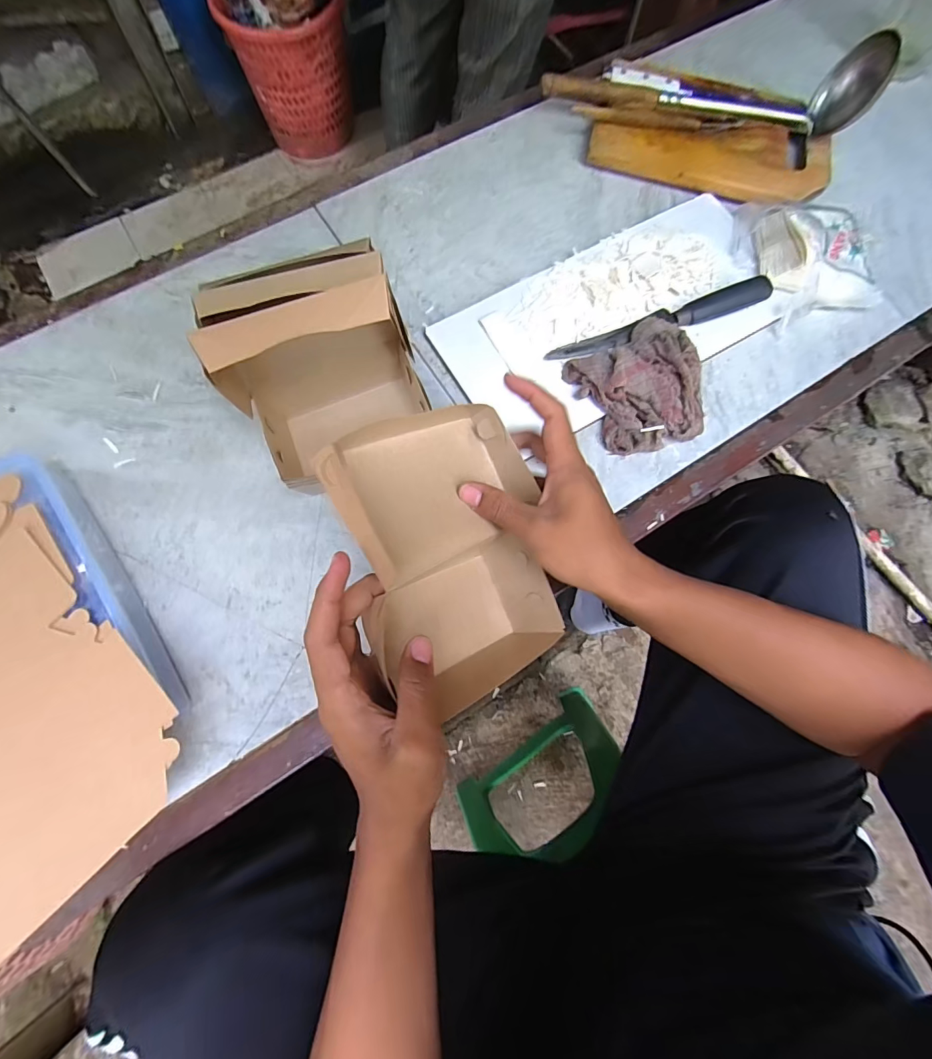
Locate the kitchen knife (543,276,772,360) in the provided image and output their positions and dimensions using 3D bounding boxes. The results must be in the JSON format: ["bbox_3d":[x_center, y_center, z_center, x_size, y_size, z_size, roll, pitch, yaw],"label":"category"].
[{"bbox_3d":[0.207,-0.222,0.479,0.249,0.018,0.030,-19,75,-5],"label":"kitchen knife"}]

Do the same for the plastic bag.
[{"bbox_3d":[0.378,-0.314,0.499,0.125,0.063,0.150,-16,74,-5],"label":"plastic bag"}]

